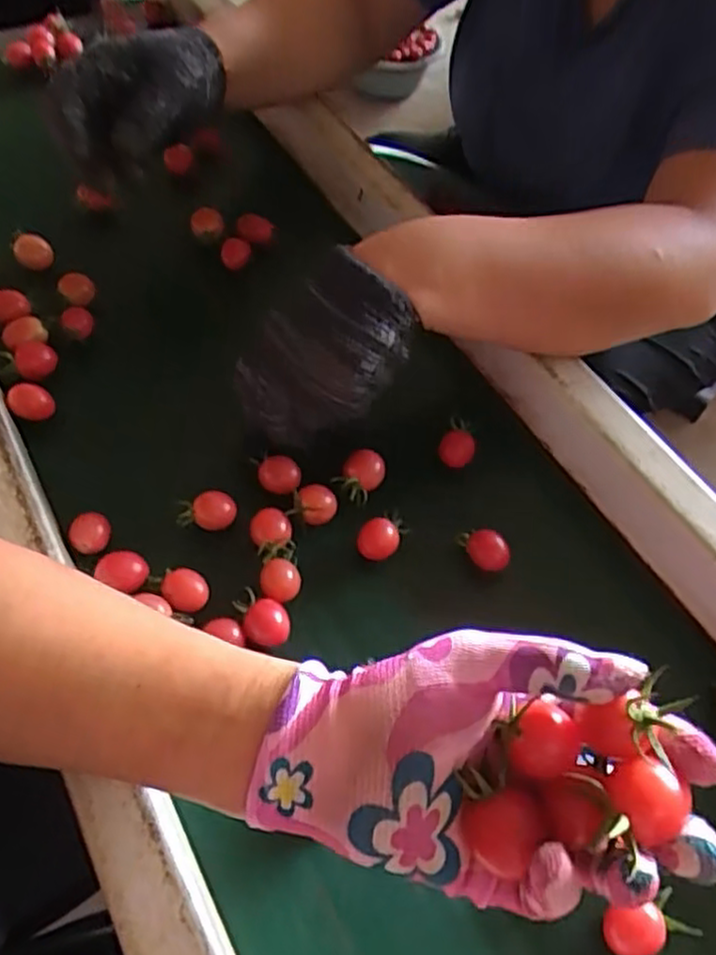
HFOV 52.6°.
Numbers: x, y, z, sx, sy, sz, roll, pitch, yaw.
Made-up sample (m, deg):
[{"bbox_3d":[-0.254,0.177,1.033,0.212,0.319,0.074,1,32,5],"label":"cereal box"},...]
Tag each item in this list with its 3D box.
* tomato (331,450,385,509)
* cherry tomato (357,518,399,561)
[{"bbox_3d":[0.003,-0.002,0.465,0.022,0.020,0.030,35,59,19],"label":"tomato"},{"bbox_3d":[0.013,0.037,0.439,0.024,0.018,0.021,11,55,3],"label":"cherry tomato"}]

